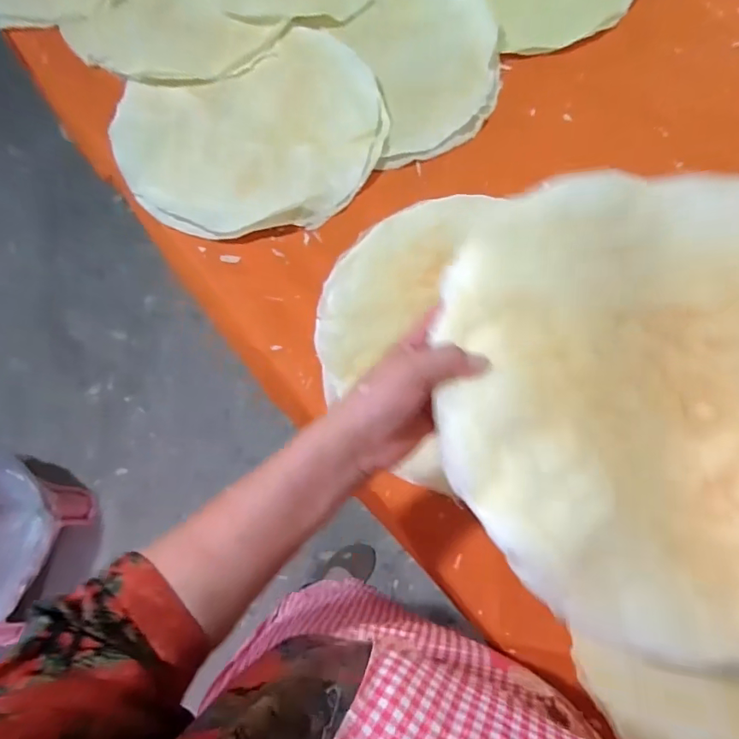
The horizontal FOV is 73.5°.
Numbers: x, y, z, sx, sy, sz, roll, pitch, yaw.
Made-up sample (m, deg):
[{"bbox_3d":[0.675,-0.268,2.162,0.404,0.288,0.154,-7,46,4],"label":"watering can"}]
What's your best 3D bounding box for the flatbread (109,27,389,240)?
[{"bbox_3d":[-0.154,-0.318,0.665,0.345,0.021,0.287,-24,74,-9],"label":"flatbread"}]

